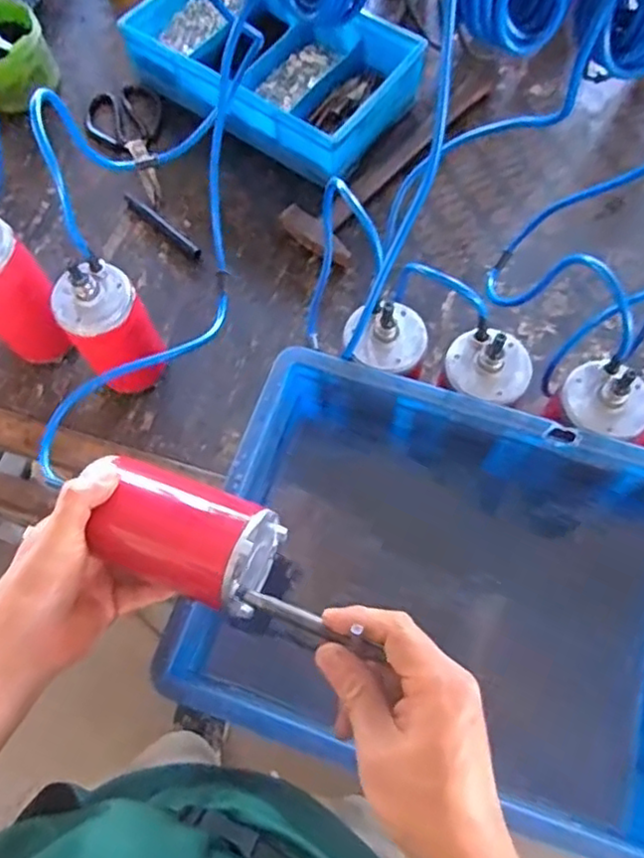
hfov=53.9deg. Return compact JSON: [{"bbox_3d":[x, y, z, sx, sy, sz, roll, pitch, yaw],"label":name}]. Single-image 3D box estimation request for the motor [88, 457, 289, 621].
[{"bbox_3d":[-0.094,0.077,0.449,0.117,0.077,0.071,20,71,10],"label":"motor"}]

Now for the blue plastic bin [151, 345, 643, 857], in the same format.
[{"bbox_3d":[0.111,0.138,0.545,0.396,0.159,0.296,17,71,9],"label":"blue plastic bin"}]

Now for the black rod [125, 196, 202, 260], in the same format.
[{"bbox_3d":[-0.195,-0.250,0.780,0.133,0.009,0.015,41,76,16],"label":"black rod"}]

